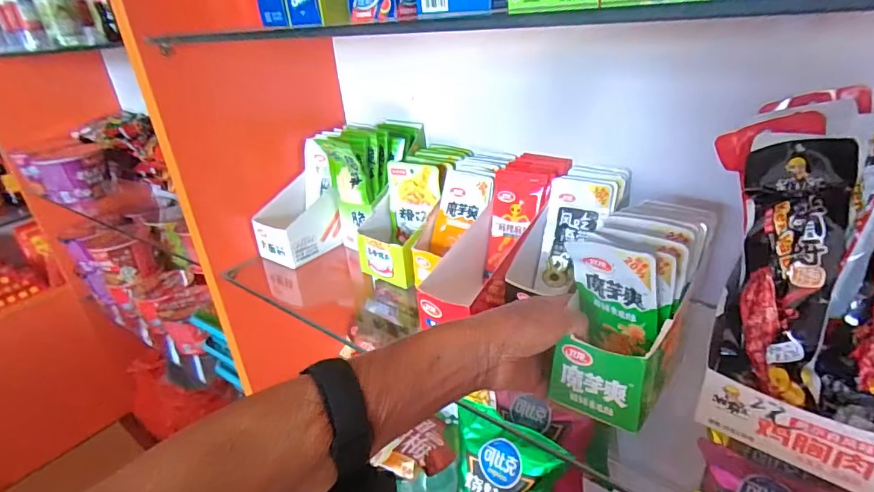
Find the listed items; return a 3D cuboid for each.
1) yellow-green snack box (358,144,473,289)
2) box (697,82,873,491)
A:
[{"bbox_3d":[-0.032,-0.051,0.691,0.106,0.140,0.170,16,34,34],"label":"yellow-green snack box"},{"bbox_3d":[0.325,0.020,0.382,0.193,0.225,0.216,14,33,32],"label":"box"}]

